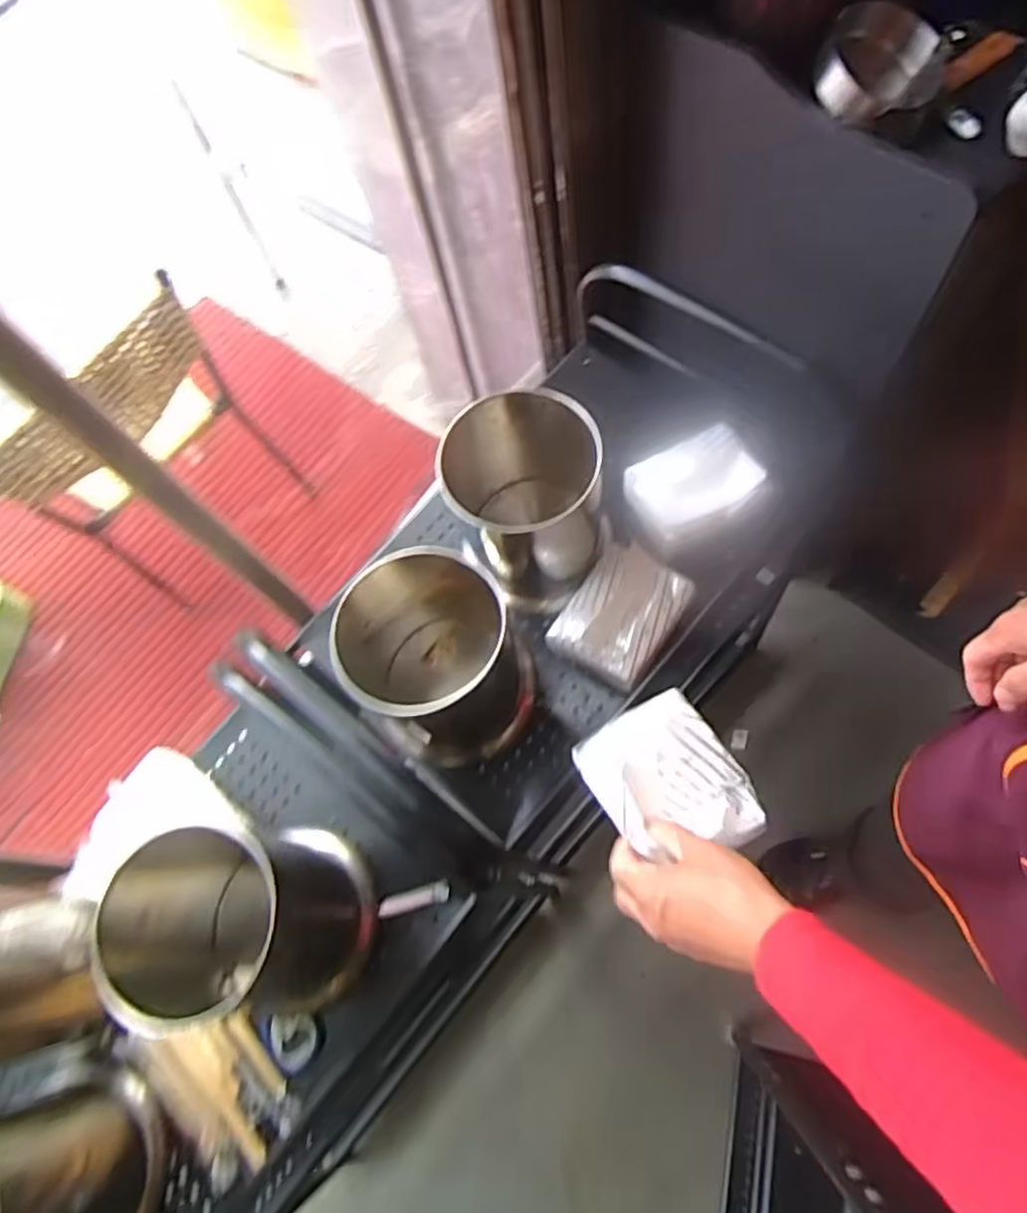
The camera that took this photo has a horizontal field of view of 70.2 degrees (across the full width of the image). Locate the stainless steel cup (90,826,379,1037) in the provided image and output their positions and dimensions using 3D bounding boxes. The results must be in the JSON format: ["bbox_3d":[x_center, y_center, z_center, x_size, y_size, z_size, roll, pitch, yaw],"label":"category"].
[{"bbox_3d":[-0.197,0.238,0.566,0.136,0.186,0.142,-1,66,3],"label":"stainless steel cup"}]

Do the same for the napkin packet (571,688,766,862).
[{"bbox_3d":[0.106,0.120,0.498,0.087,0.038,0.112,-33,69,-11],"label":"napkin packet"}]

